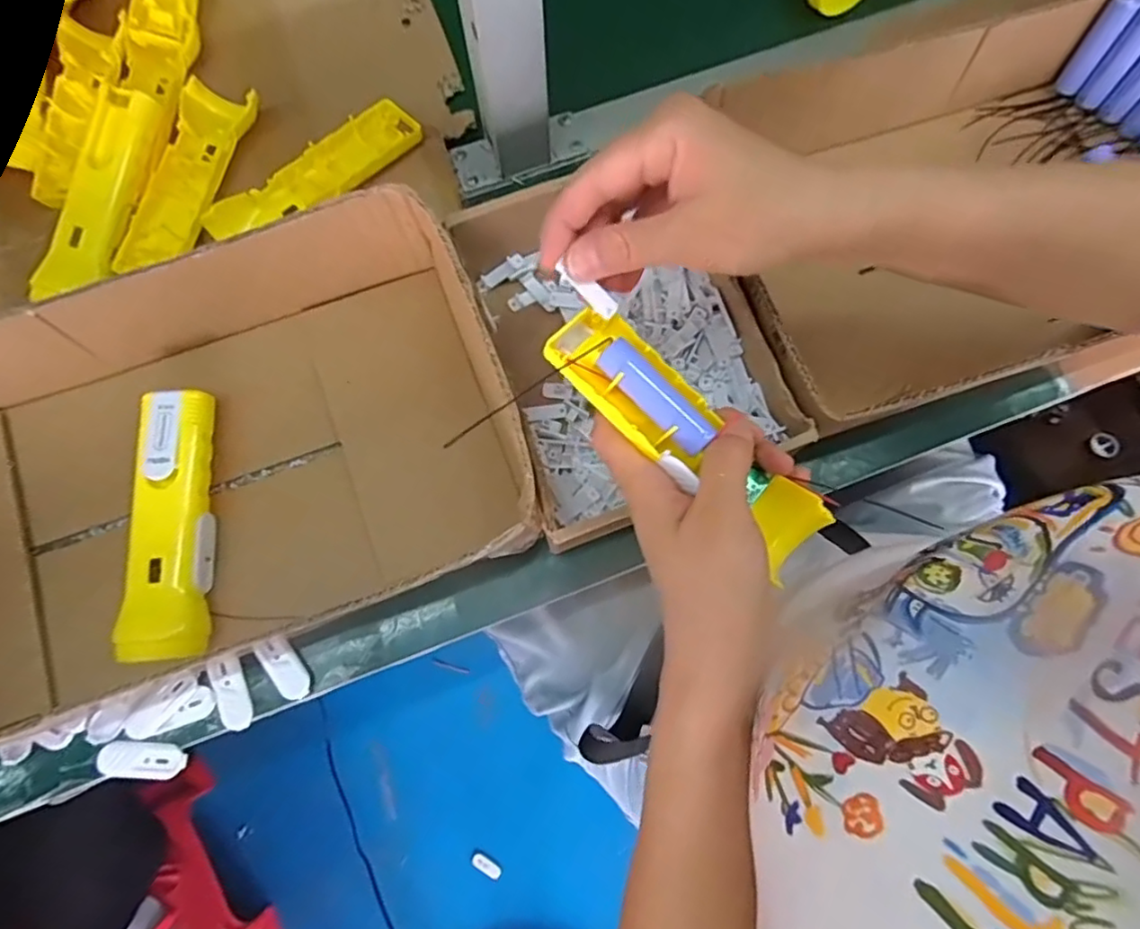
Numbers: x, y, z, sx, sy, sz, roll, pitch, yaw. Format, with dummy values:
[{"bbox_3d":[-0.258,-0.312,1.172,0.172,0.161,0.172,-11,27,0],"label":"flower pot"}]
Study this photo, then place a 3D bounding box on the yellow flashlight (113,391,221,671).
[{"bbox_3d":[-0.249,0.037,0.384,0.052,0.037,0.163,-6,77,-1],"label":"yellow flashlight"}]

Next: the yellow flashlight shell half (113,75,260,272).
[{"bbox_3d":[-0.279,-0.211,0.454,0.055,0.021,0.157,12,77,3],"label":"yellow flashlight shell half"}]

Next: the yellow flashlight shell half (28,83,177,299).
[{"bbox_3d":[-0.326,-0.187,0.430,0.042,0.026,0.158,12,77,3],"label":"yellow flashlight shell half"}]

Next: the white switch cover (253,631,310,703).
[{"bbox_3d":[-0.183,0.130,0.393,0.018,0.009,0.044,-33,79,-7],"label":"white switch cover"}]

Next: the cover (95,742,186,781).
[{"bbox_3d":[-0.268,0.185,0.382,0.052,0.004,0.019,6,77,2],"label":"cover"}]

